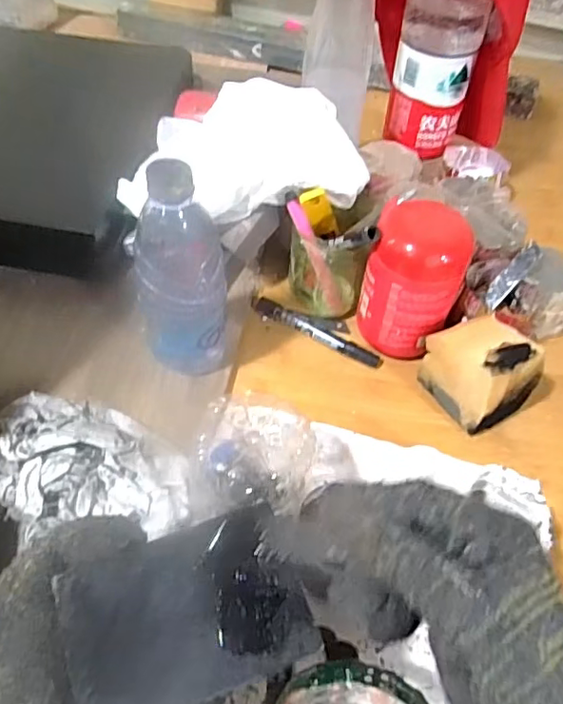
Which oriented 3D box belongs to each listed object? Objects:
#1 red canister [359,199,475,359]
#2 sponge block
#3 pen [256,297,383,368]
[{"bbox_3d":[0.113,-0.056,0.512,0.083,0.139,0.070,20,51,12],"label":"red canister"},{"bbox_3d":[0.172,0.017,0.499,0.061,0.077,0.078,-23,56,-22],"label":"sponge block"},{"bbox_3d":[0.035,-0.021,0.561,0.138,0.013,0.019,27,53,17],"label":"pen"}]

